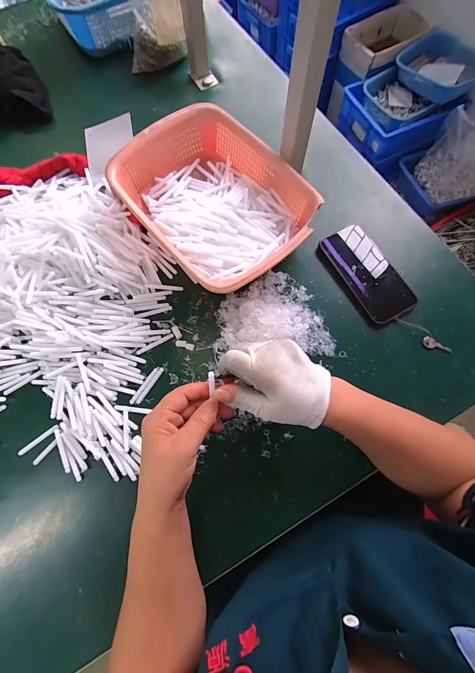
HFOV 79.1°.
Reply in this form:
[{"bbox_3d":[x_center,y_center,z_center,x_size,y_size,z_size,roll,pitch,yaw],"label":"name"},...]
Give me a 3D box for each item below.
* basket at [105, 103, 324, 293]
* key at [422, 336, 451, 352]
[{"bbox_3d":[-0.034,-0.206,0.448,0.215,0.073,0.293,-41,77,-10],"label":"basket"},{"bbox_3d":[0.286,0.014,0.412,0.040,0.008,0.014,29,75,9],"label":"key"}]

